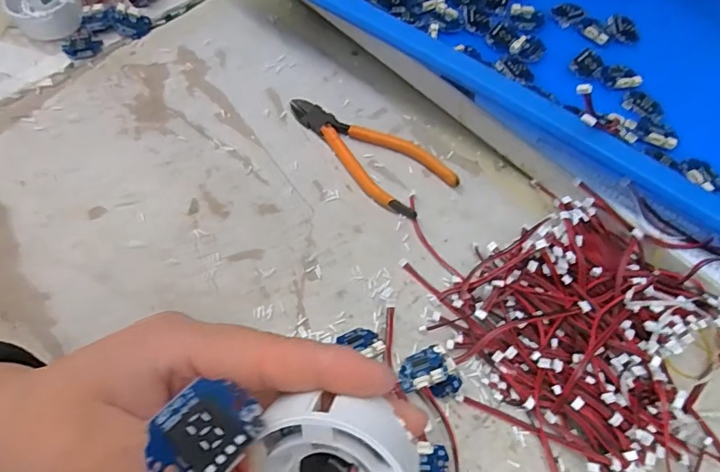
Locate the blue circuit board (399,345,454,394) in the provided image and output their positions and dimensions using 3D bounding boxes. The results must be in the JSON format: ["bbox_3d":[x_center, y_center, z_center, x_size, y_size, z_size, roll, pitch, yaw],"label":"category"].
[{"bbox_3d":[0.037,0.075,0.280,0.030,0.008,0.024,-24,32,6],"label":"blue circuit board"}]

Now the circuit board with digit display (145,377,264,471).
[{"bbox_3d":[-0.038,0.049,0.122,0.021,0.004,0.027,47,56,-2],"label":"circuit board with digit display"}]

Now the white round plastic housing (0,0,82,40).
[{"bbox_3d":[-0.252,-0.184,0.394,0.053,0.033,0.046,-30,68,-18],"label":"white round plastic housing"}]

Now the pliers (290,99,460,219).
[{"bbox_3d":[0.004,-0.064,0.359,0.133,0.009,0.054,37,66,15],"label":"pliers"}]

